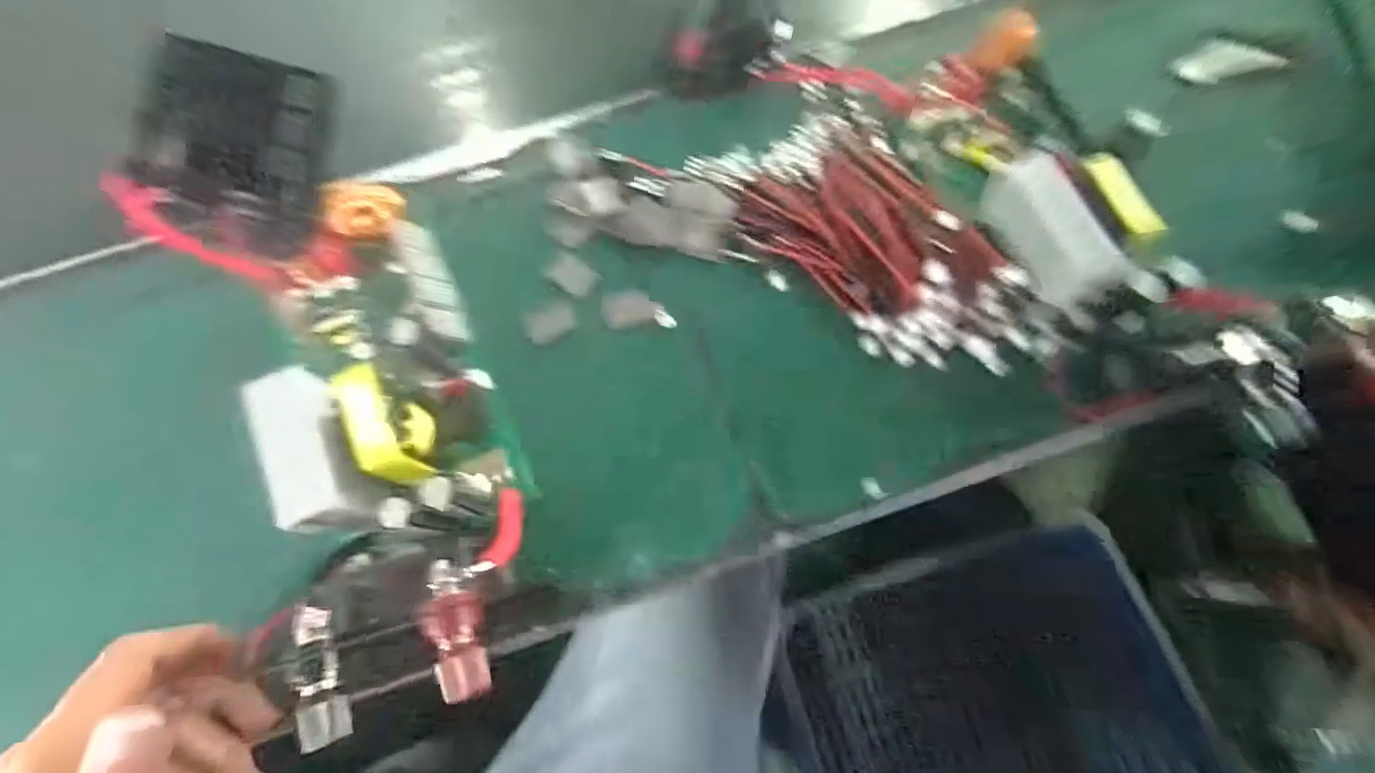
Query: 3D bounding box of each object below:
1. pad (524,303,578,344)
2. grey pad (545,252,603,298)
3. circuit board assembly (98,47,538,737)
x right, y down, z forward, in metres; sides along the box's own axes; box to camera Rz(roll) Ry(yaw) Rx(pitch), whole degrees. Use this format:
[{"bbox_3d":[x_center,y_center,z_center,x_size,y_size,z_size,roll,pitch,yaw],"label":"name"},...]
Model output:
[{"bbox_3d":[-0.074,-0.034,0.326,0.027,0.004,0.018,-23,74,-9],"label":"pad"},{"bbox_3d":[-0.063,-0.062,0.334,0.027,0.004,0.018,31,74,8],"label":"grey pad"},{"bbox_3d":[-0.163,-0.018,0.284,0.100,0.083,0.328,-25,72,-8],"label":"circuit board assembly"}]

